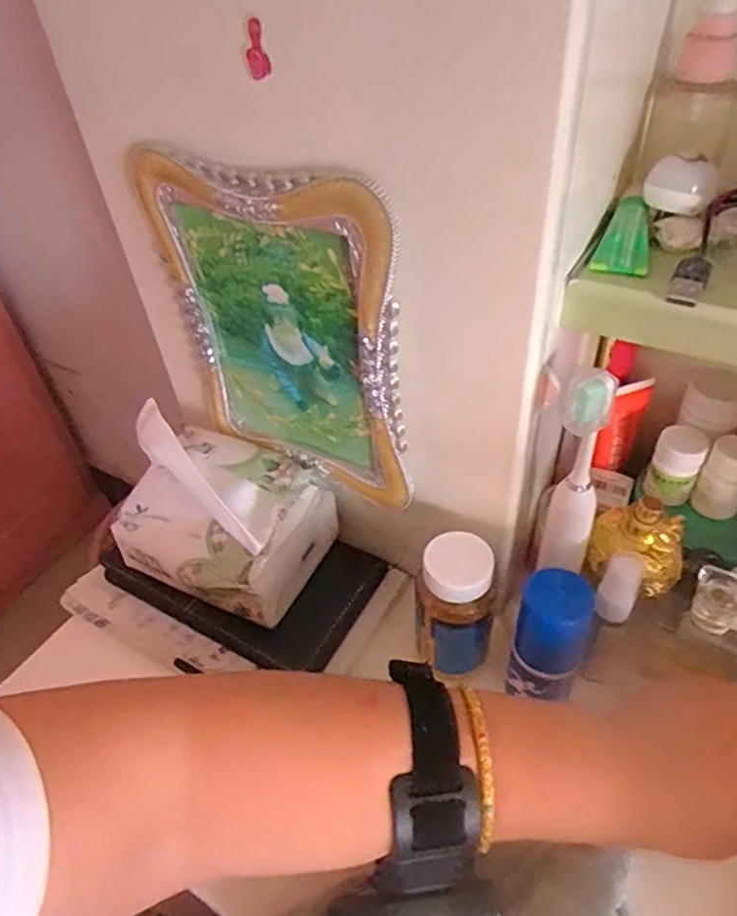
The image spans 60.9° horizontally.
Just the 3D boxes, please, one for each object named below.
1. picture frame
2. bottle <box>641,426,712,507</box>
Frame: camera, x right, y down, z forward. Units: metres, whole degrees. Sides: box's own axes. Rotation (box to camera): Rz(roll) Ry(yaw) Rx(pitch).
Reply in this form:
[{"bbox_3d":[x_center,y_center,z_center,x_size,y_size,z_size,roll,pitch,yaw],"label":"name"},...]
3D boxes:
[{"bbox_3d":[-0.048,-0.064,0.343,0.149,0.184,0.015,18,48,23],"label":"picture frame"},{"bbox_3d":[0.192,0.005,0.393,0.027,0.045,0.024,20,49,24],"label":"bottle"}]

